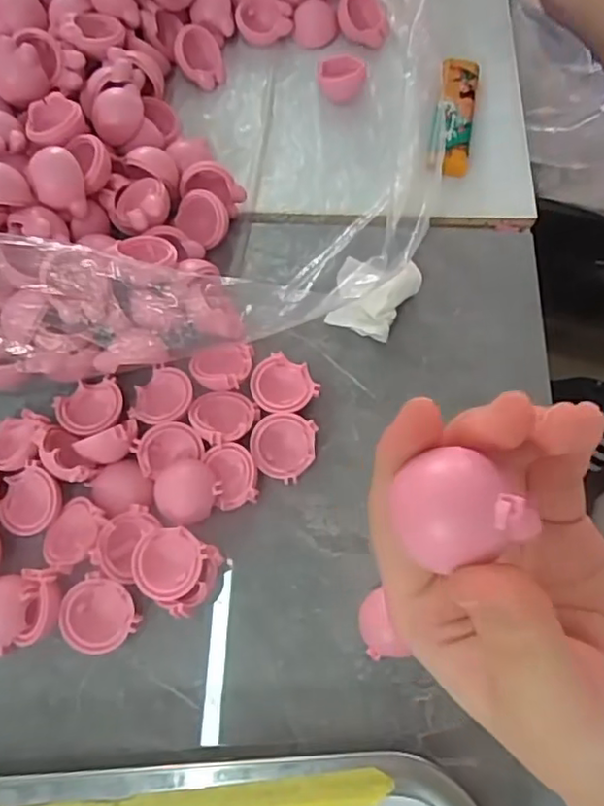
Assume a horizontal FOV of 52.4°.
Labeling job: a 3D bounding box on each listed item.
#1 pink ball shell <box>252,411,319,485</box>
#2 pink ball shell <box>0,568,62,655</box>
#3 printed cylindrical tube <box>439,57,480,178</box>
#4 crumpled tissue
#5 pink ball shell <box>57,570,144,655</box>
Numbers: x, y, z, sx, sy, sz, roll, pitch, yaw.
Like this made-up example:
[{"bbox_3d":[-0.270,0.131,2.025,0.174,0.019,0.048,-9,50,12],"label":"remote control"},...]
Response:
[{"bbox_3d":[-0.009,0.021,0.285,0.028,0.015,0.030,0,69,0],"label":"pink ball shell"},{"bbox_3d":[-0.118,0.086,0.256,0.039,0.020,0.030,-14,70,-6],"label":"pink ball shell"},{"bbox_3d":[0.090,-0.165,0.358,0.021,0.016,0.081,8,69,3],"label":"printed cylindrical tube"},{"bbox_3d":[0.036,-0.056,0.314,0.040,0.018,0.045,23,71,8],"label":"crumpled tissue"},{"bbox_3d":[-0.085,0.090,0.258,0.029,0.019,0.029,0,69,0],"label":"pink ball shell"}]

